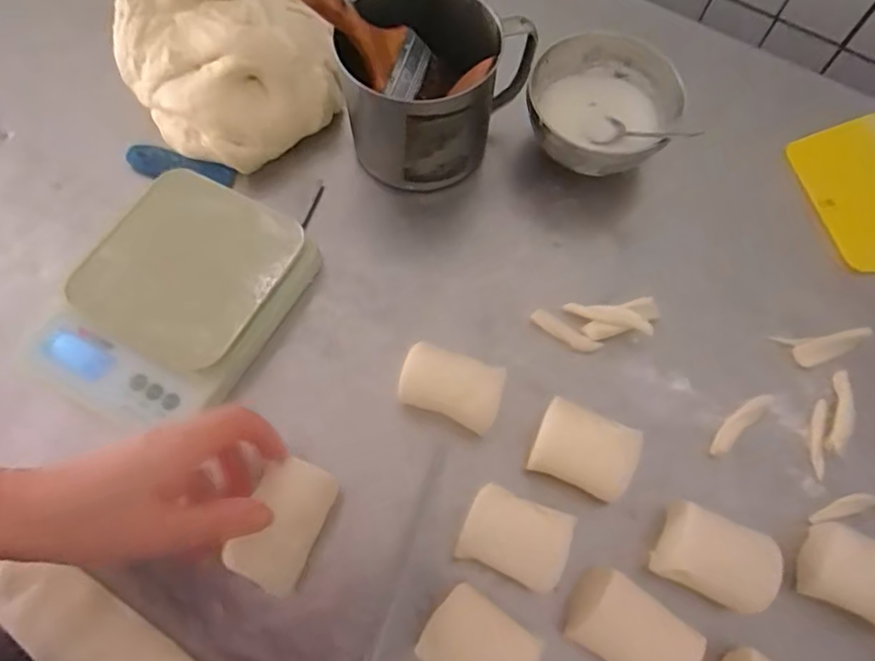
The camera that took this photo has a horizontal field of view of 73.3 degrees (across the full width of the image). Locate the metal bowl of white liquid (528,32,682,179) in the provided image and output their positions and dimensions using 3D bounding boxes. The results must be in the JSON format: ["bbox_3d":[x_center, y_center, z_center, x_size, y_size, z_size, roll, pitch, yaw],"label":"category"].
[{"bbox_3d":[0.139,-0.187,0.502,0.123,0.068,0.128,1,67,-2],"label":"metal bowl of white liquid"}]

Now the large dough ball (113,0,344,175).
[{"bbox_3d":[-0.179,-0.240,0.515,0.169,0.084,0.183,1,67,-2],"label":"large dough ball"}]

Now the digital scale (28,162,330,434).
[{"bbox_3d":[-0.199,-0.023,0.445,0.154,0.037,0.184,27,69,9],"label":"digital scale"}]

